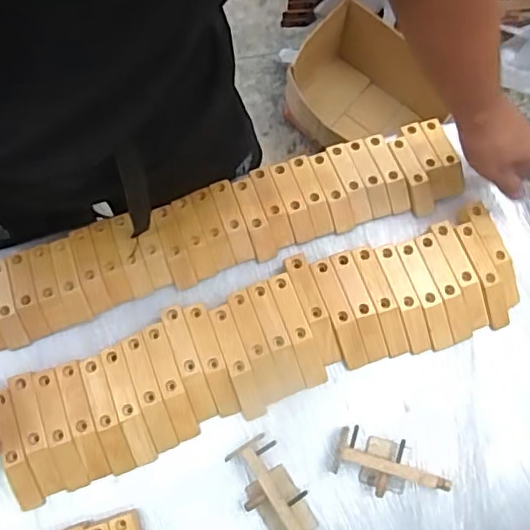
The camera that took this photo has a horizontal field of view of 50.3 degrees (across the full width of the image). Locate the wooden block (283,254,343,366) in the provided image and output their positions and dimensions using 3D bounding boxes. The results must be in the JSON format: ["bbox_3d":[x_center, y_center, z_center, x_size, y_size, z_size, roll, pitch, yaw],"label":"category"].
[{"bbox_3d":[0.054,0.049,0.640,0.025,0.018,0.128,-20,78,-7],"label":"wooden block"}]

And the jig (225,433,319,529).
[{"bbox_3d":[0.017,0.254,0.592,0.052,0.026,0.147,-31,80,-9],"label":"jig"}]

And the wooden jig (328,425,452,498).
[{"bbox_3d":[0.133,0.216,0.602,0.121,0.023,0.057,17,77,2],"label":"wooden jig"}]

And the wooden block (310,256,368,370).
[{"bbox_3d":[0.083,0.054,0.640,0.025,0.021,0.126,-19,78,-6],"label":"wooden block"}]

